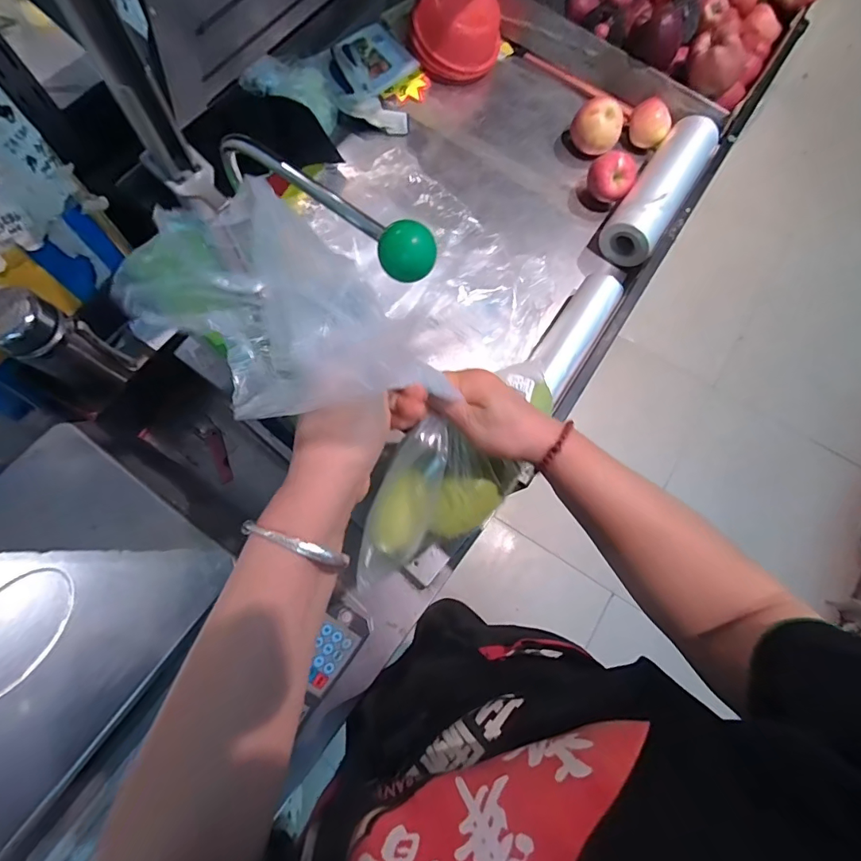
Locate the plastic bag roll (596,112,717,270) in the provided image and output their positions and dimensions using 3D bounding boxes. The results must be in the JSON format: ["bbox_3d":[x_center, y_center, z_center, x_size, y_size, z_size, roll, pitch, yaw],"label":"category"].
[{"bbox_3d":[0.412,-0.438,0.799,0.092,0.096,0.304,32,74,9],"label":"plastic bag roll"}]

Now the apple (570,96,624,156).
[{"bbox_3d":[0.307,-0.561,0.829,0.088,0.068,0.065,21,72,6],"label":"apple"}]

